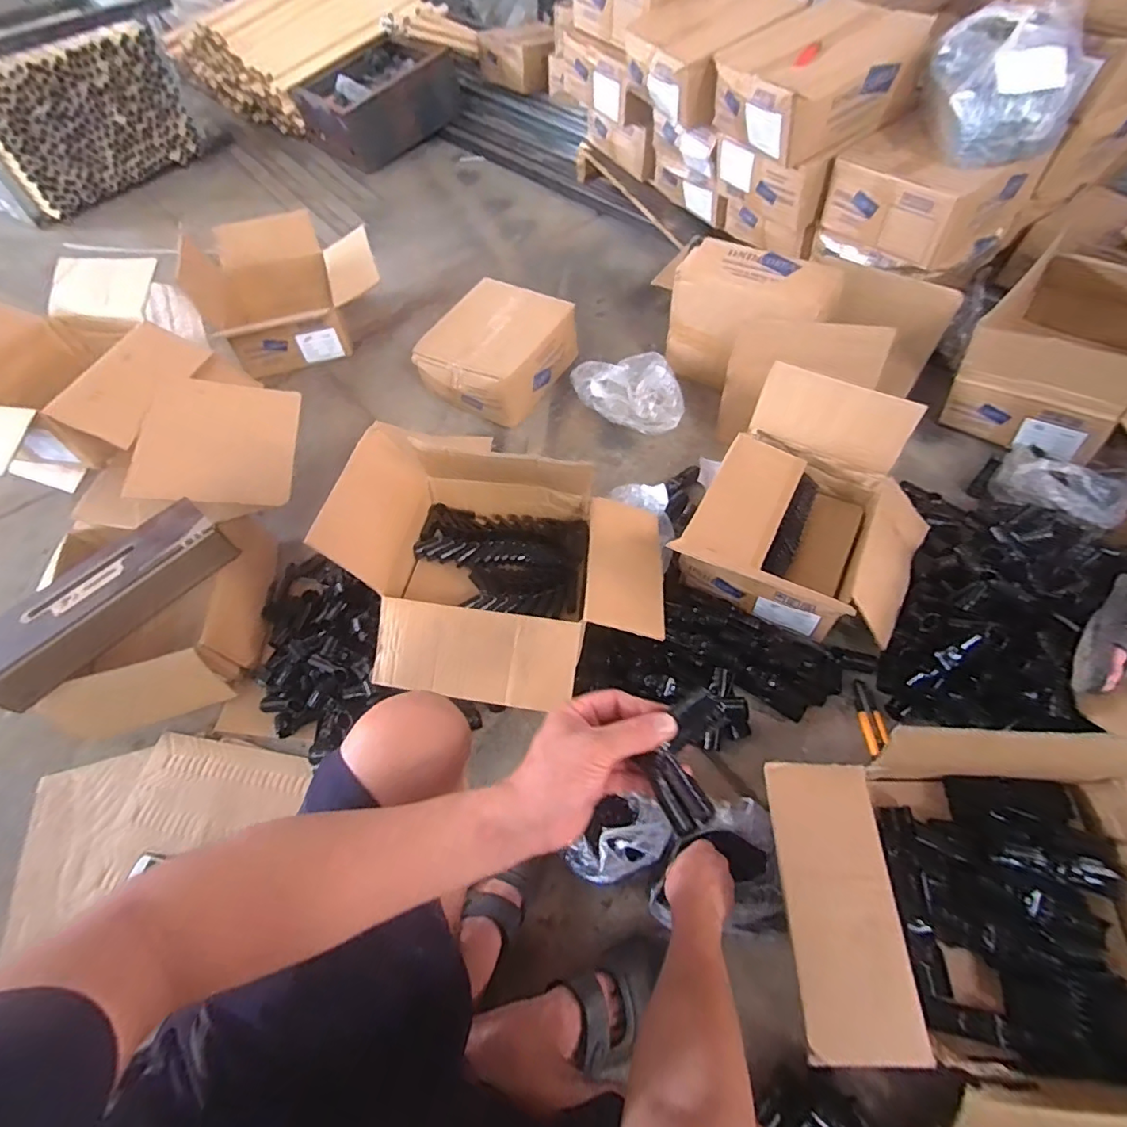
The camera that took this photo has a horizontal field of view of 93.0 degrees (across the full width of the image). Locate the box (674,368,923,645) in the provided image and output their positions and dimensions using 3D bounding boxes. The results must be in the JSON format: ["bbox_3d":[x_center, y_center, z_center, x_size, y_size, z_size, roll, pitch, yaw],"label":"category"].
[{"bbox_3d":[0.429,-0.098,0.894,0.354,0.229,0.398,25,62,19],"label":"box"}]

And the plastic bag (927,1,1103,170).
[{"bbox_3d":[0.808,-0.883,0.989,0.269,0.165,0.267,26,63,19],"label":"plastic bag"}]

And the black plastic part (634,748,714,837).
[{"bbox_3d":[0.085,0.169,0.398,0.030,0.016,0.057,-24,59,-11],"label":"black plastic part"}]

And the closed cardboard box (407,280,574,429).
[{"bbox_3d":[-0.163,-0.513,1.308,0.296,0.145,0.332,24,62,18],"label":"closed cardboard box"}]

